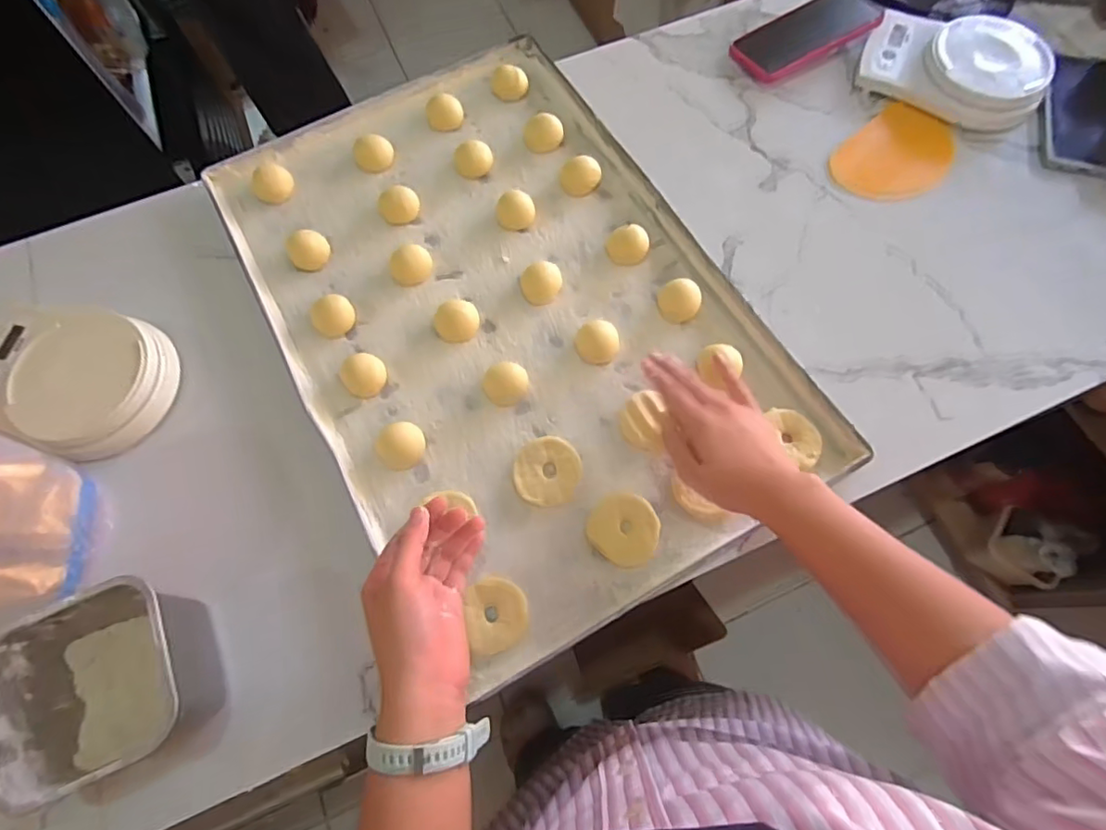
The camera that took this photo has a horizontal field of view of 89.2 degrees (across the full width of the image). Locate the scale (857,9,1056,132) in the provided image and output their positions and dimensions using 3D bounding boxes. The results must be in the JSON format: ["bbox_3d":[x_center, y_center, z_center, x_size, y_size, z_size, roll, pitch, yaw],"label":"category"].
[{"bbox_3d":[0.454,-0.398,0.633,0.195,0.040,0.130,39,75,13],"label":"scale"}]

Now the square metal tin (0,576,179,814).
[{"bbox_3d":[-0.309,0.191,0.405,0.116,0.094,0.113,-25,72,-8],"label":"square metal tin"}]

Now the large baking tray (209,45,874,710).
[{"bbox_3d":[-0.047,-0.111,0.552,0.407,0.024,0.593,-29,73,-9],"label":"large baking tray"}]

